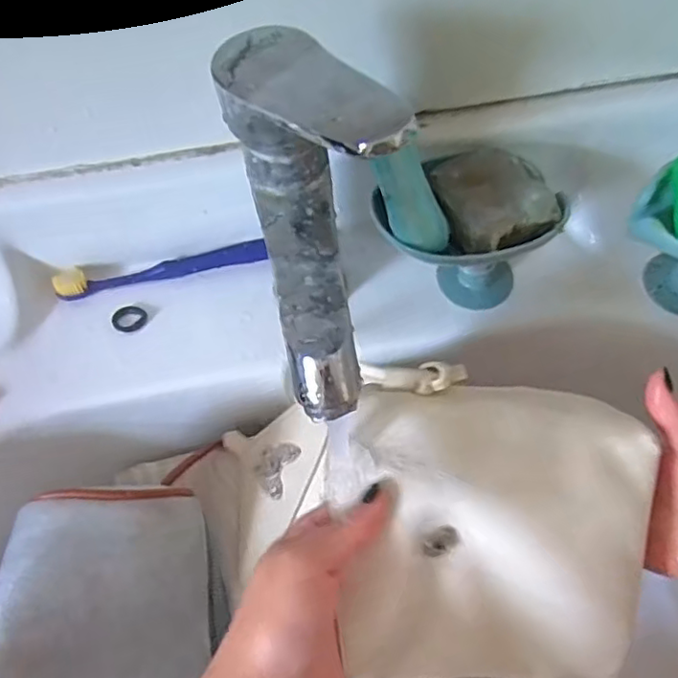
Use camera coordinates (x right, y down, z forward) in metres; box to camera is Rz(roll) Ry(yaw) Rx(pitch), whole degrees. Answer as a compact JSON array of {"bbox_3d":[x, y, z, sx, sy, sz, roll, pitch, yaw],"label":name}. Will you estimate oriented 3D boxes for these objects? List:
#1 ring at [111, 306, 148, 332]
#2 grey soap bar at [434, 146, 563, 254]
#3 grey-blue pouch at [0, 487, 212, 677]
[{"bbox_3d":[-0.138,-0.013,0.417,0.022,0.004,0.018,-21,80,-17],"label":"ring"},{"bbox_3d":[0.088,-0.084,0.357,0.061,0.018,0.065,-20,61,-9],"label":"grey soap bar"},{"bbox_3d":[-0.117,0.169,0.325,0.119,0.051,0.178,2,64,-31],"label":"grey-blue pouch"}]

